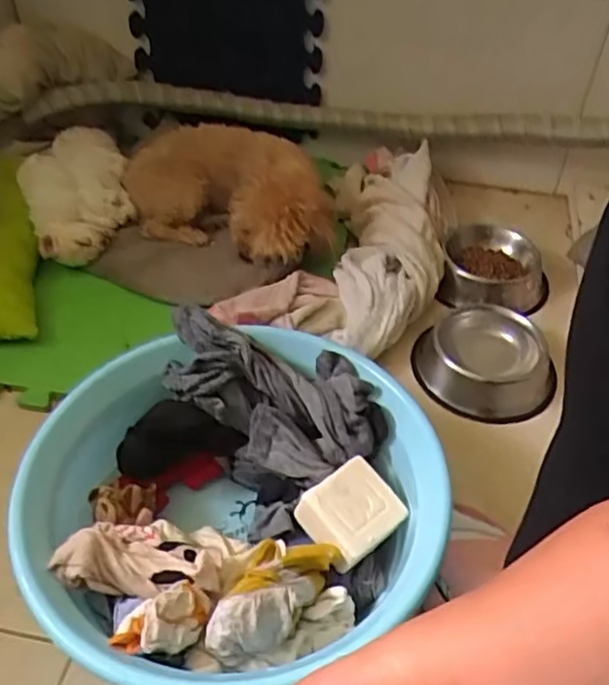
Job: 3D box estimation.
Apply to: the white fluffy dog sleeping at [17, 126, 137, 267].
[{"bbox_3d":[-0.327,-0.222,0.953,0.140,0.078,0.241,-18,48,-19],"label":"white fluffy dog sleeping"}]

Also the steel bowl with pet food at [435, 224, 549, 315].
[{"bbox_3d":[0.267,-0.101,0.936,0.143,0.055,0.141,1,44,-1],"label":"steel bowl with pet food"}]

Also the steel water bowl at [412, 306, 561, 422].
[{"bbox_3d":[0.214,0.026,0.809,0.143,0.066,0.146,1,44,-1],"label":"steel water bowl"}]

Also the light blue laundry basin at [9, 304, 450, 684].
[{"bbox_3d":[-0.059,0.144,0.590,0.304,0.153,0.340,29,50,25],"label":"light blue laundry basin"}]

